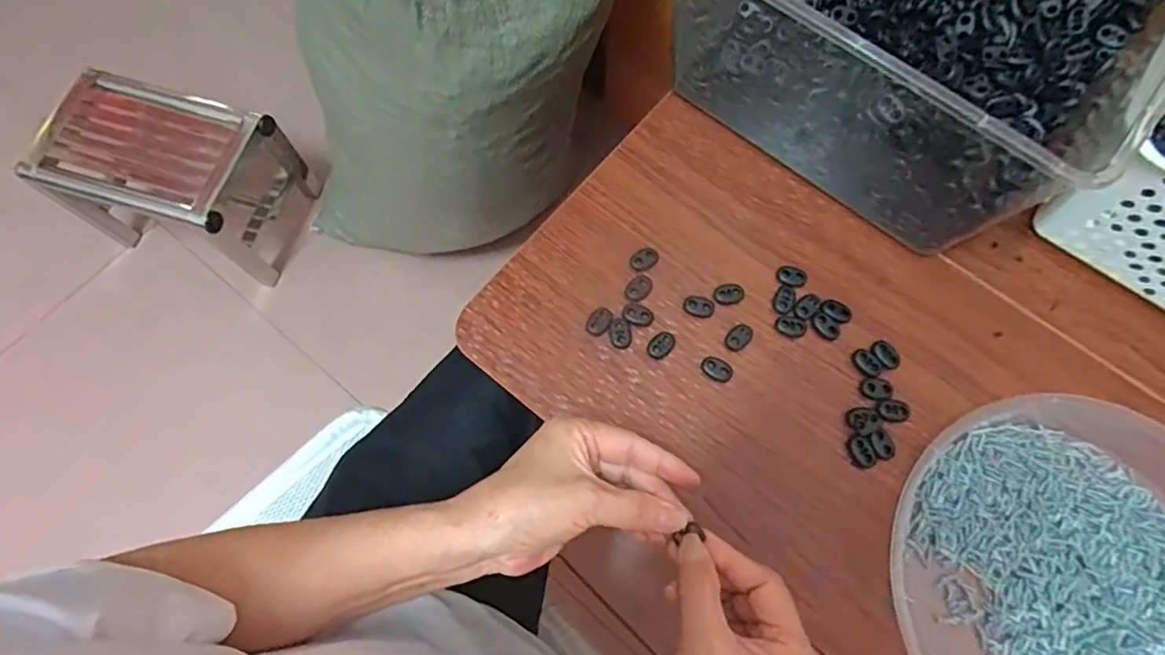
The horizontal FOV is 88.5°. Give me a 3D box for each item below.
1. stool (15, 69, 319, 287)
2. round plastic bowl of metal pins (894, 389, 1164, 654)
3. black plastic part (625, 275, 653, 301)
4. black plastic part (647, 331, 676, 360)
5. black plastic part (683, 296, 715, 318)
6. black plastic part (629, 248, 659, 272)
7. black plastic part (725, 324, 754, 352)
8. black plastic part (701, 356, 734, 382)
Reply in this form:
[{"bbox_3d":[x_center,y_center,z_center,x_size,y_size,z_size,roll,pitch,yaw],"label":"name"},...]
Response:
[{"bbox_3d":[-0.612,-0.240,0.939,0.306,0.202,0.245,21,73,6],"label":"stool"},{"bbox_3d":[0.303,0.158,0.360,0.211,0.035,0.235,-22,74,-7],"label":"round plastic bowl of metal pins"},{"bbox_3d":[0.041,-0.029,0.433,0.021,0.004,0.016,-37,76,-11],"label":"black plastic part"},{"bbox_3d":[0.056,0.013,0.421,0.015,0.006,0.023,39,76,11],"label":"black plastic part"},{"bbox_3d":[0.085,-0.015,0.433,0.022,0.006,0.016,23,73,7],"label":"black plastic part"},{"bbox_3d":[0.046,-0.051,0.441,0.023,0.006,0.015,-30,75,-10],"label":"black plastic part"},{"bbox_3d":[0.112,0.007,0.425,0.015,0.008,0.021,43,76,12],"label":"black plastic part"},{"bbox_3d":[0.094,0.029,0.419,0.022,0.007,0.014,24,73,7],"label":"black plastic part"}]

